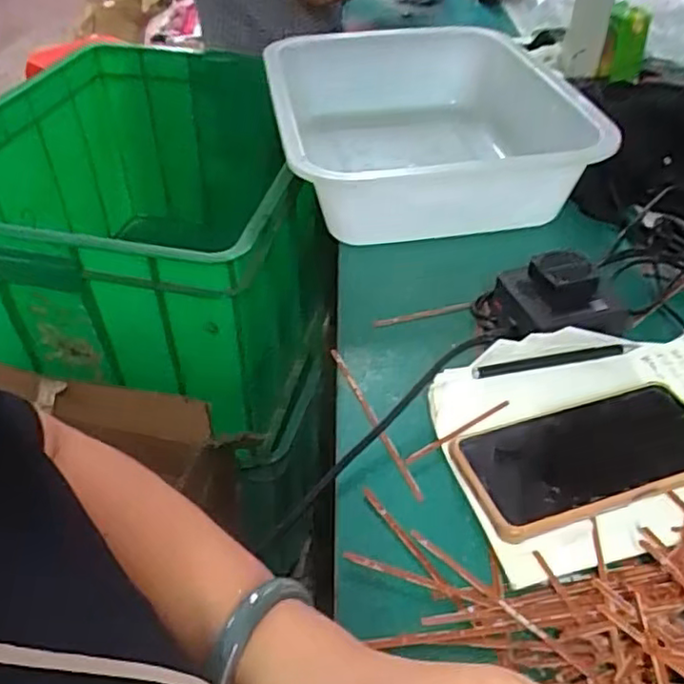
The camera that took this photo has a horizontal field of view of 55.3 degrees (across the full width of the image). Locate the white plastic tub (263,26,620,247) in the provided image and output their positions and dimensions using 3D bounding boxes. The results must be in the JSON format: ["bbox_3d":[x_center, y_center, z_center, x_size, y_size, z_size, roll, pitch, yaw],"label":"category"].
[{"bbox_3d":[0.073,-0.226,0.697,0.261,0.111,0.377,-8,42,-5],"label":"white plastic tub"}]

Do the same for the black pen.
[{"bbox_3d":[0.149,0.014,0.471,0.114,0.010,0.006,-10,43,-8],"label":"black pen"}]

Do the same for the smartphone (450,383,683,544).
[{"bbox_3d":[0.154,0.067,0.404,0.157,0.016,0.075,-14,43,-11],"label":"smartphone"}]

